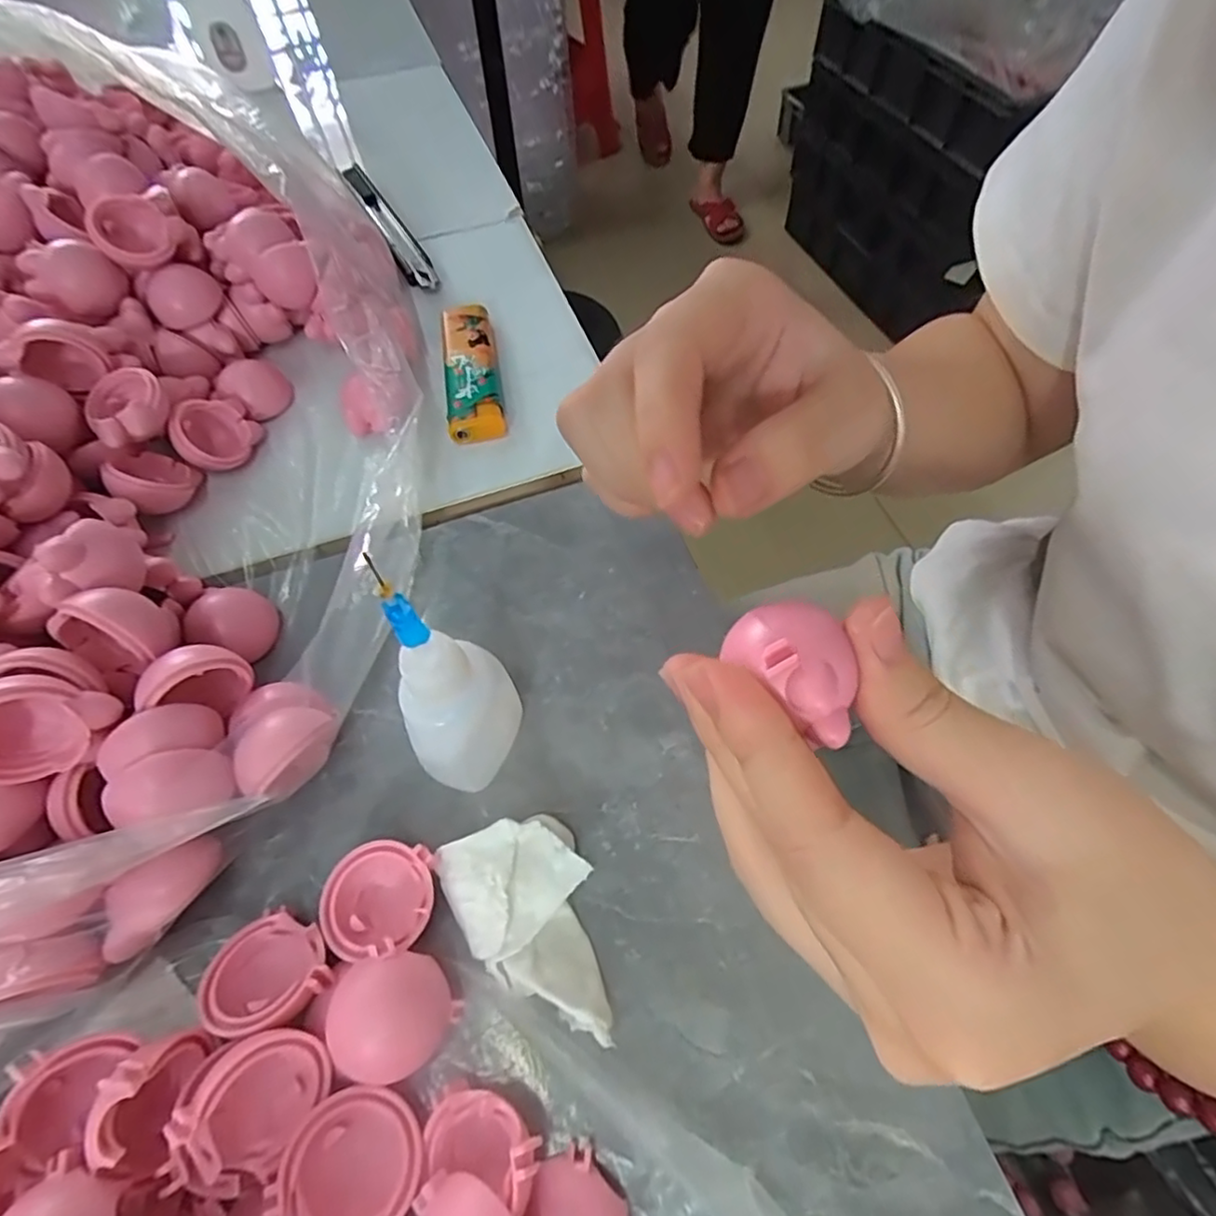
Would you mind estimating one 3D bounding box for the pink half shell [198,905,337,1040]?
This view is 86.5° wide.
[{"bbox_3d":[-0.088,0.094,0.166,0.028,0.015,0.027,-1,58,2],"label":"pink half shell"}]

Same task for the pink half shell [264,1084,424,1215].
[{"bbox_3d":[-0.057,0.127,0.146,0.030,0.012,0.027,25,63,17],"label":"pink half shell"}]

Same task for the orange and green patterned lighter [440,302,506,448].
[{"bbox_3d":[-0.061,-0.106,0.289,0.024,0.011,0.077,-10,59,-3],"label":"orange and green patterned lighter"}]

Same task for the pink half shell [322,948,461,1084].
[{"bbox_3d":[-0.054,0.101,0.160,0.030,0.010,0.026,-7,59,-4],"label":"pink half shell"}]

